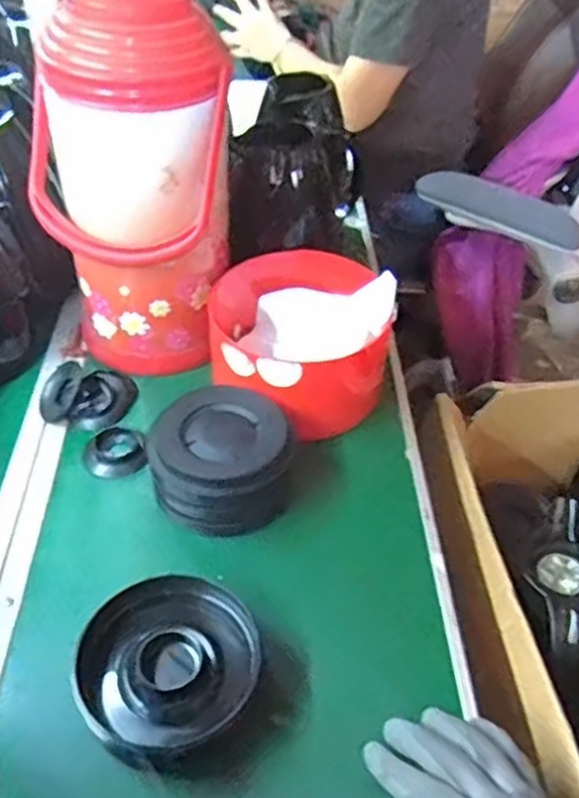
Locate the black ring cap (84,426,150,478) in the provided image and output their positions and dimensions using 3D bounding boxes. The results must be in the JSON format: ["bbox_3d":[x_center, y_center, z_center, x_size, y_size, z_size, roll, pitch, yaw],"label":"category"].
[{"bbox_3d":[-0.158,0.048,0.653,0.054,0.012,0.051,2,42,-2],"label":"black ring cap"}]

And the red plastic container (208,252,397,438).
[{"bbox_3d":[0.006,-0.047,0.692,0.179,0.116,0.174,4,42,1],"label":"red plastic container"}]

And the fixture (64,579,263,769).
[{"bbox_3d":[-0.083,0.185,0.493,0.122,0.038,0.113,2,42,-2],"label":"fixture"}]

